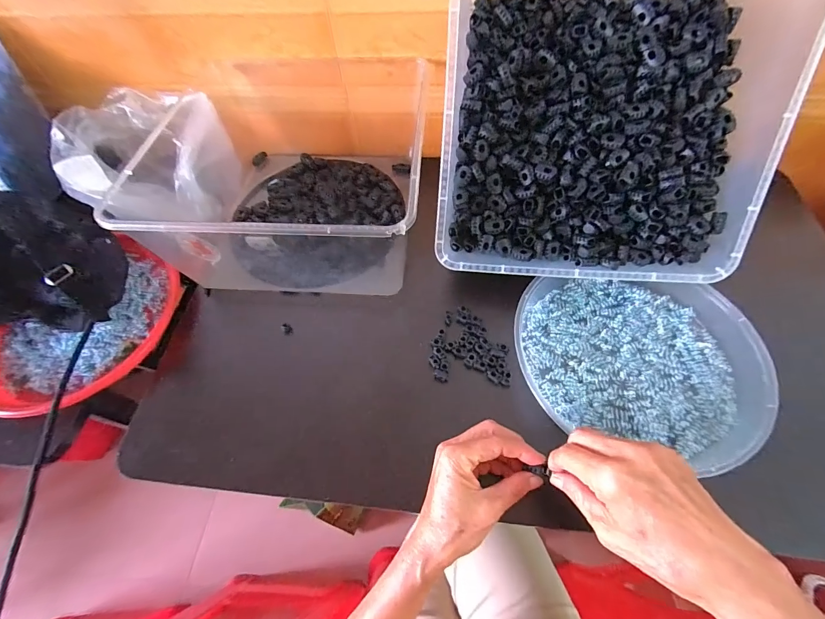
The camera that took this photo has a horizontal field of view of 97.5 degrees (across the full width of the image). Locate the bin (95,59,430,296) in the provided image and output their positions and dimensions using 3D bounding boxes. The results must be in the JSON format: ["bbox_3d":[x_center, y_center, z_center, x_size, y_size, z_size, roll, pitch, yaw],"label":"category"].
[{"bbox_3d":[-0.141,-0.169,0.460,0.307,0.143,0.316,2,59,5],"label":"bin"}]

